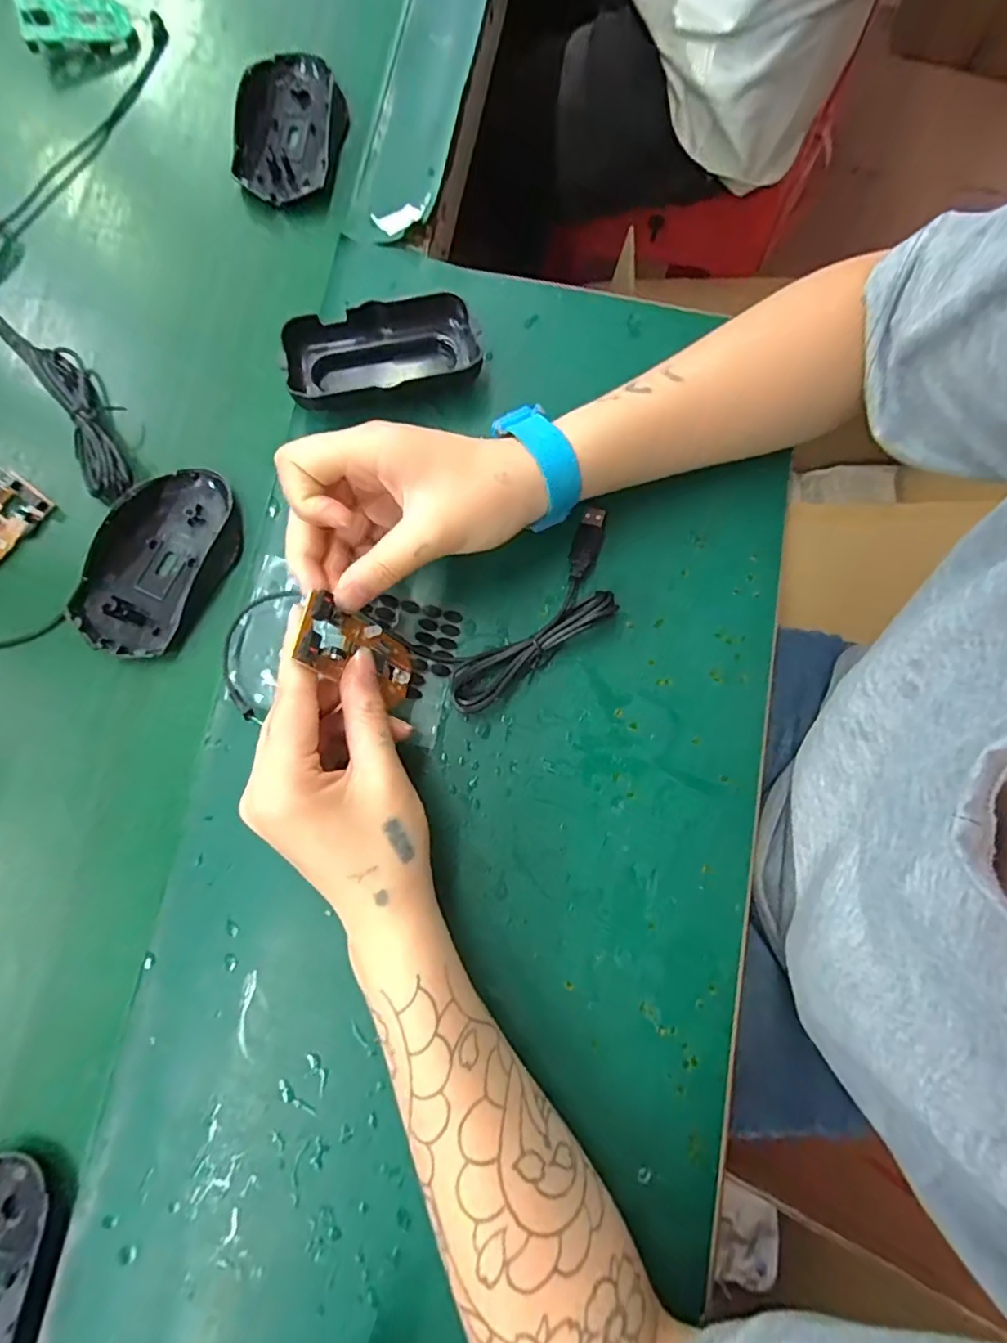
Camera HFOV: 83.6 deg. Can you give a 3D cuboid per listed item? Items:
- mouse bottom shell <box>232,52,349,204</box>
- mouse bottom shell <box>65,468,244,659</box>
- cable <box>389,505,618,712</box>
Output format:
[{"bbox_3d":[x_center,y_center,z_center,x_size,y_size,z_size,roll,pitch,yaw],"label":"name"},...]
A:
[{"bbox_3d":[-0.139,-0.361,0.371,0.063,0.019,0.107,4,80,0],"label":"mouse bottom shell"},{"bbox_3d":[-0.195,-0.064,0.319,0.063,0.015,0.112,22,81,4],"label":"mouse bottom shell"},{"bbox_3d":[0.014,-0.033,0.311,0.134,0.019,0.058,-34,82,-6],"label":"cable"}]

